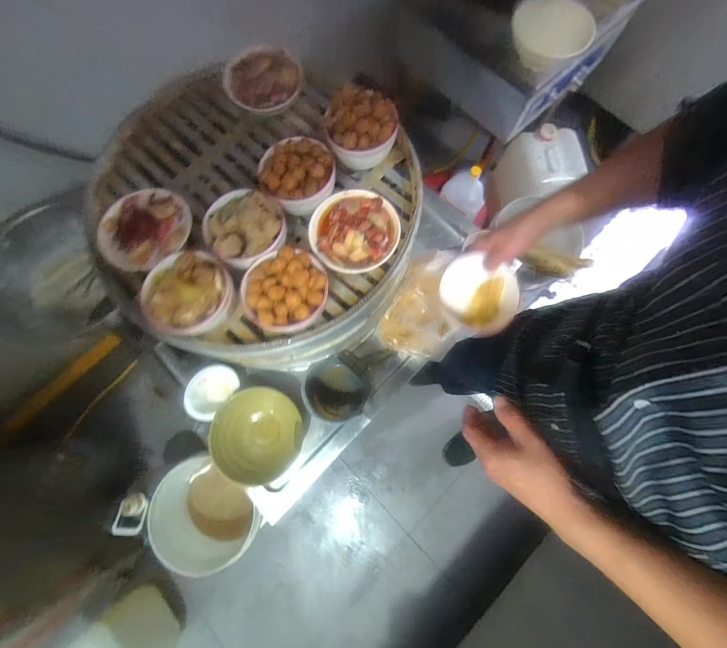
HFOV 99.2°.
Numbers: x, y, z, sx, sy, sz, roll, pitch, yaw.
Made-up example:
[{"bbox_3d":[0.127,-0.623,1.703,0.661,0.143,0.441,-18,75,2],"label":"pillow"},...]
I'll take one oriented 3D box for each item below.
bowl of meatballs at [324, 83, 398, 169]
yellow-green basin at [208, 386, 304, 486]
[{"bbox_3d":[-0.004,-0.355,0.558,0.121,0.075,0.123,0,79,1],"label":"bowl of meatballs"},{"bbox_3d":[-0.242,0.256,0.717,0.200,0.088,0.209,0,79,1],"label":"yellow-green basin"}]

